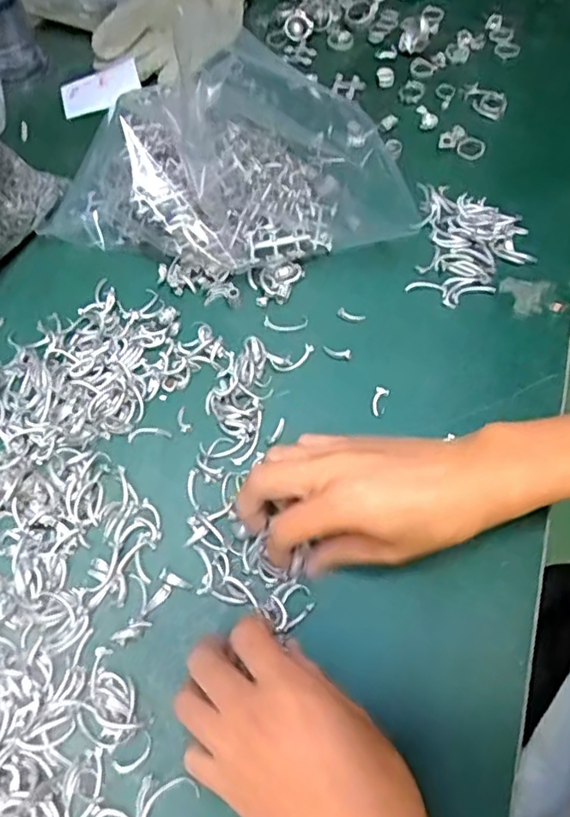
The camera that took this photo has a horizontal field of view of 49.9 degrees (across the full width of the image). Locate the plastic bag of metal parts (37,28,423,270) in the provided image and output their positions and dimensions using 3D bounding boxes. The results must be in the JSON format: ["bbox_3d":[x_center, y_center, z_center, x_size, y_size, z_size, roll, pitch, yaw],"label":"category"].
[{"bbox_3d":[-0.052,-0.188,0.459,0.265,0.088,0.145,-4,60,1],"label":"plastic bag of metal parts"}]

